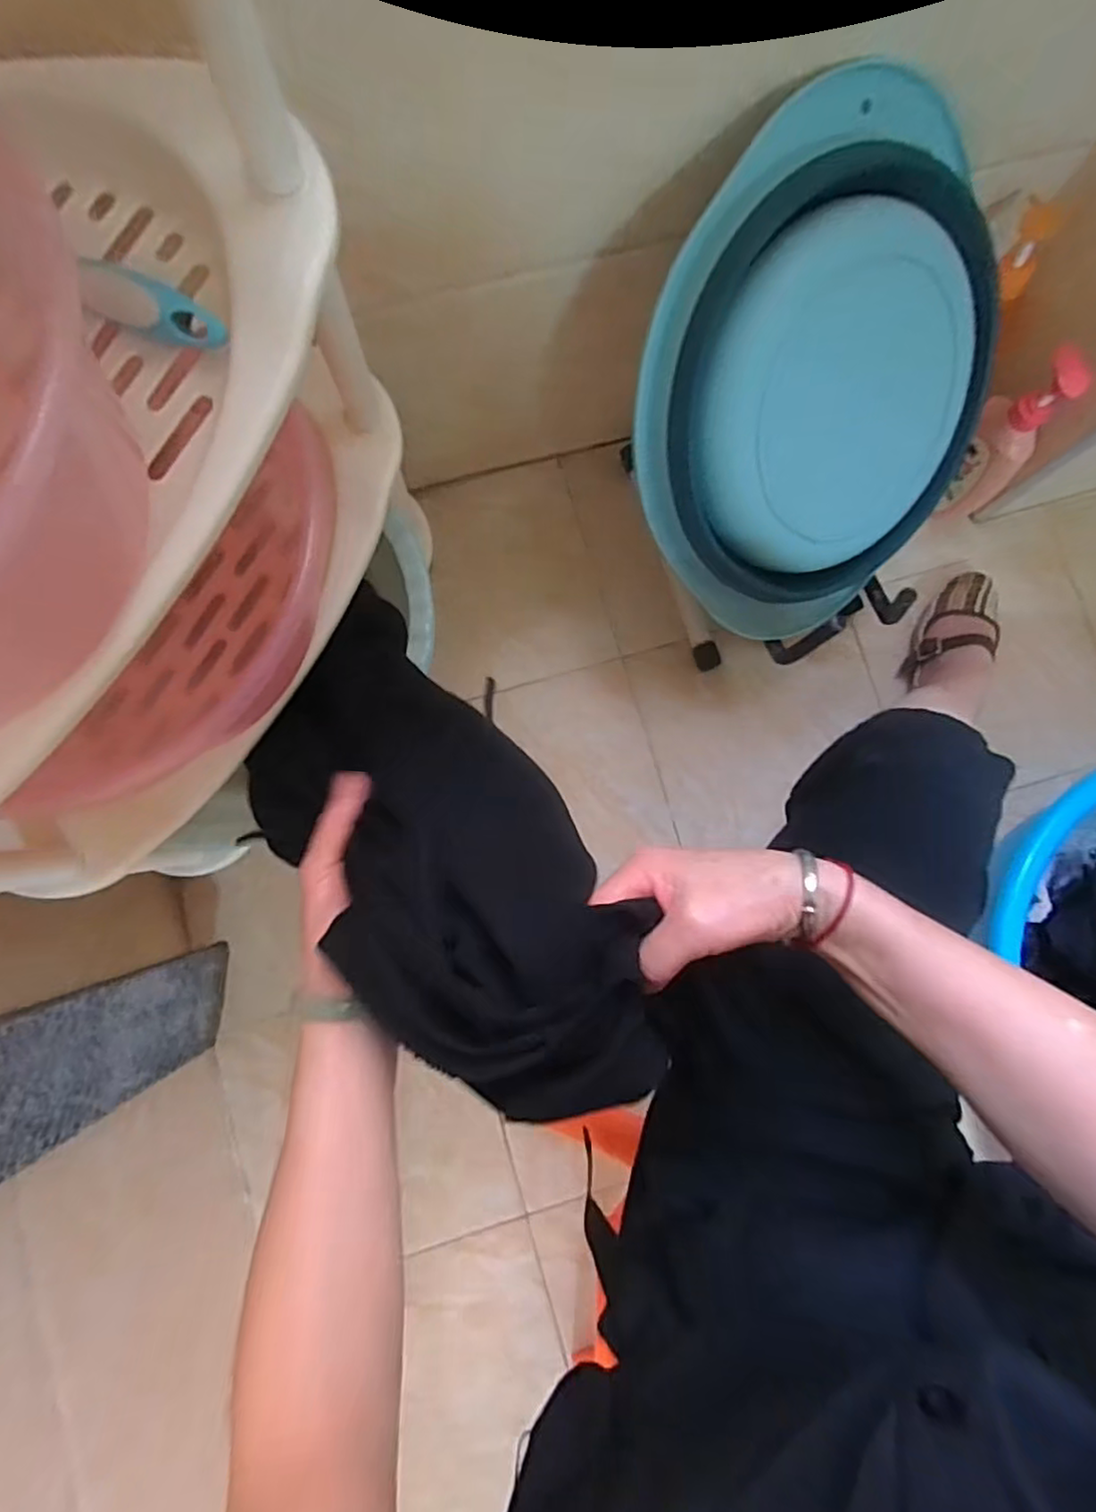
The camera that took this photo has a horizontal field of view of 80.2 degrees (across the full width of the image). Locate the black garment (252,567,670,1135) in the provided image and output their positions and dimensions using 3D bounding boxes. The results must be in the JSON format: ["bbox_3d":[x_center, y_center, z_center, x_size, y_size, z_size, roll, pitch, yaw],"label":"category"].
[{"bbox_3d":[-0.093,0.036,0.428,0.160,0.078,0.425,-37,47,-5],"label":"black garment"}]

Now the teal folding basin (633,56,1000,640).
[{"bbox_3d":[0.244,-0.299,0.566,0.353,0.057,0.416,-25,124,-5],"label":"teal folding basin"}]

